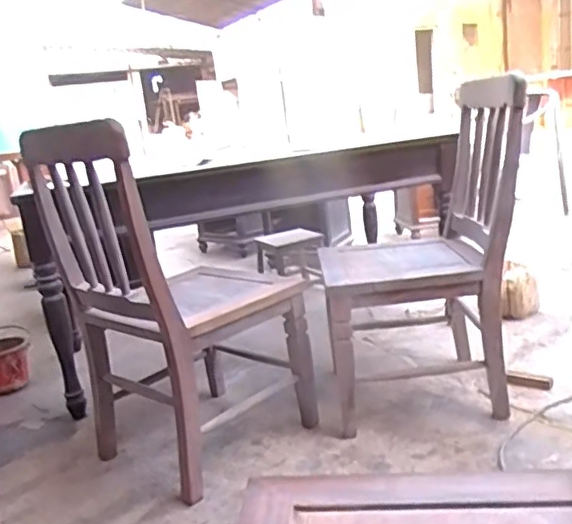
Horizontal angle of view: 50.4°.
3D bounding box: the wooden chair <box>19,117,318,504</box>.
[{"bbox_3d":[-0.305,0.087,1.692,0.531,0.900,0.604,7,19,45],"label":"wooden chair"}]

